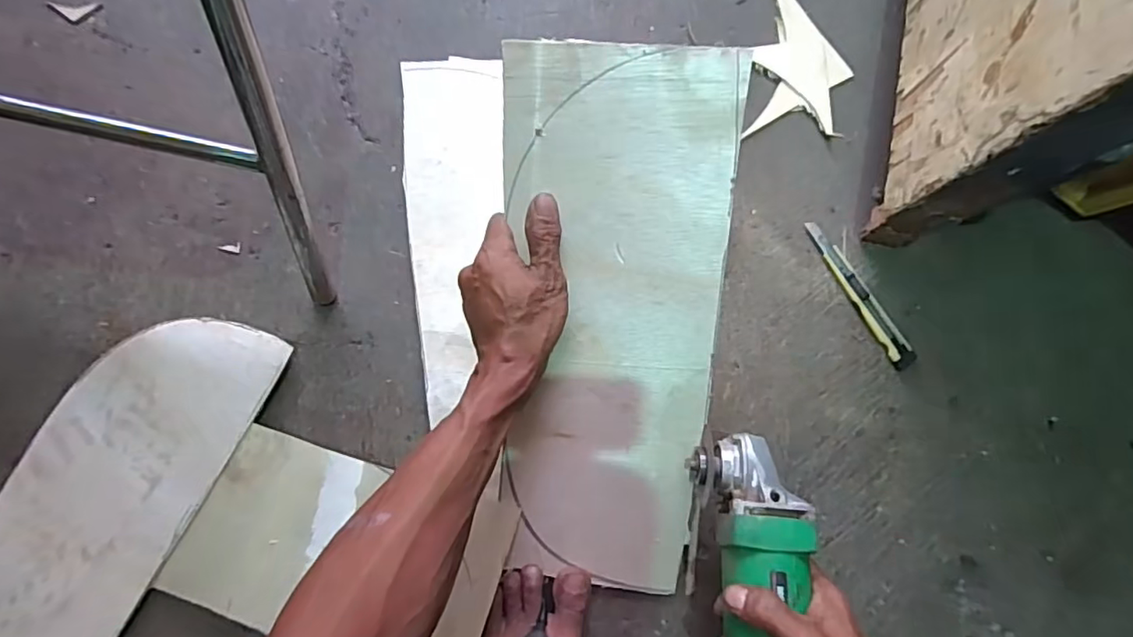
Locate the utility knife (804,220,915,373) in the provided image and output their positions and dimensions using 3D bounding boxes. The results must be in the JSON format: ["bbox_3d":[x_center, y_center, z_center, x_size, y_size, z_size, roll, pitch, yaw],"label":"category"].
[{"bbox_3d":[0.278,-0.024,0.549,0.021,0.007,0.158,-32,85,-3],"label":"utility knife"}]

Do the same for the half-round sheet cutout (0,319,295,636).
[{"bbox_3d":[-0.410,0.169,0.496,0.154,0.008,0.398,29,85,3],"label":"half-round sheet cutout"}]

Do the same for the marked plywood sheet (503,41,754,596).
[{"bbox_3d":[0.032,0.025,0.448,0.159,0.012,0.429,4,108,5],"label":"marked plywood sheet"}]

